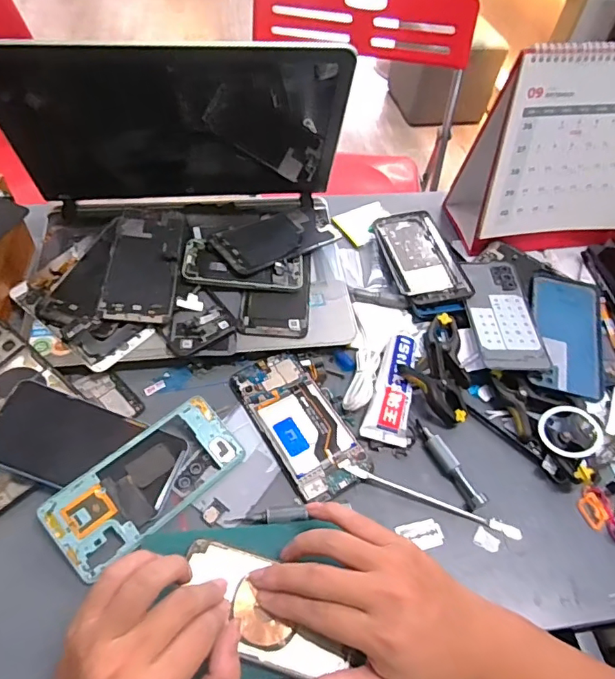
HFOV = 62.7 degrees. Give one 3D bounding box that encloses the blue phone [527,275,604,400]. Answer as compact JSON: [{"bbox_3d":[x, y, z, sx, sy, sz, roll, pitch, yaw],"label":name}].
[{"bbox_3d":[0.283,-0.009,0.554,0.074,0.016,0.161,16,53,6],"label":"blue phone"}]

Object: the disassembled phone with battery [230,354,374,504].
[{"bbox_3d":[-0.008,0.077,0.484,0.073,0.006,0.152,-25,59,-22],"label":"disassembled phone with battery"}]

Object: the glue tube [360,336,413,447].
[{"bbox_3d":[0.083,0.046,0.499,0.045,0.015,0.114,8,67,7],"label":"glue tube"}]

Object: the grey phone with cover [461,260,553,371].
[{"bbox_3d":[0.214,-0.032,0.564,0.072,0.015,0.157,4,53,-3],"label":"grey phone with cover"}]

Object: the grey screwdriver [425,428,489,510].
[{"bbox_3d":[0.134,0.118,0.468,0.014,0.014,0.081,-23,59,-21],"label":"grey screwdriver"}]

